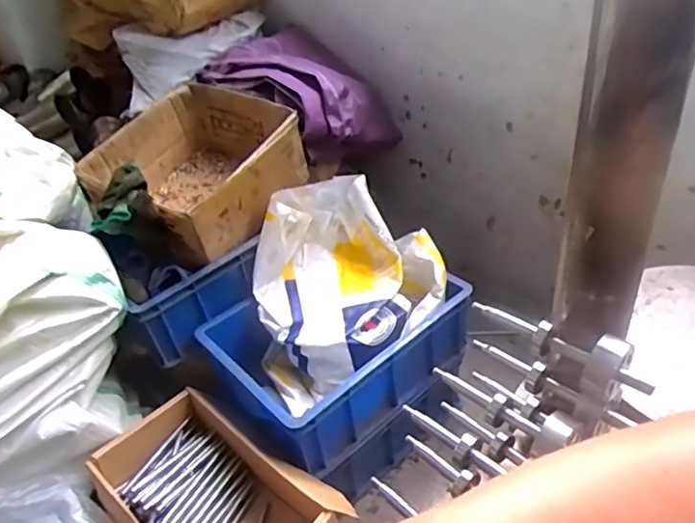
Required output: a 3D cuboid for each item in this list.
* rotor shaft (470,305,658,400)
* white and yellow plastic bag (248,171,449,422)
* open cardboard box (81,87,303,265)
[{"bbox_3d":[0.180,0.068,0.504,0.046,0.042,0.154,-32,43,-28],"label":"rotor shaft"},{"bbox_3d":[-0.001,0.048,1.038,0.322,0.249,0.316,-15,38,-9],"label":"white and yellow plastic bag"},{"bbox_3d":[-0.267,-0.166,1.065,0.278,0.163,0.302,22,46,33],"label":"open cardboard box"}]

